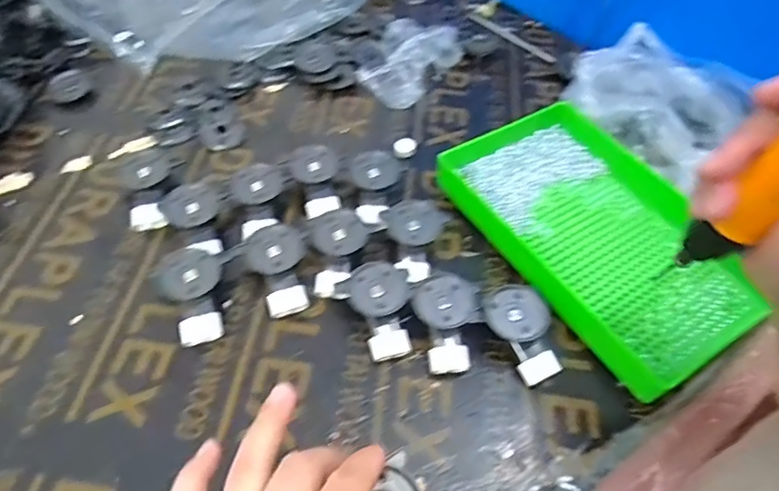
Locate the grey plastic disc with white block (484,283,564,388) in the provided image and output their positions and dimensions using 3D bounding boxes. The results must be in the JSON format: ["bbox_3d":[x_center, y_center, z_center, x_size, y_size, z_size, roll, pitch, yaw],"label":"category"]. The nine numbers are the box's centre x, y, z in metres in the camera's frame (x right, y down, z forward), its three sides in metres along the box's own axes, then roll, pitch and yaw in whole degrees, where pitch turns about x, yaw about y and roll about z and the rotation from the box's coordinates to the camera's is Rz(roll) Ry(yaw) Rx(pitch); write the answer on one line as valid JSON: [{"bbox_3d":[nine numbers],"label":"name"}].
[{"bbox_3d":[0.097,0.061,0.377,0.043,0.027,0.064,-32,60,-23],"label":"grey plastic disc with white block"}]

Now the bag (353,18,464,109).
[{"bbox_3d":[0.024,-0.203,0.578,0.087,0.020,0.145,21,55,14],"label":"bag"}]

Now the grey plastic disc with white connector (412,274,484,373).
[{"bbox_3d":[0.040,0.056,0.379,0.046,0.028,0.066,6,53,3],"label":"grey plastic disc with white connector"}]

